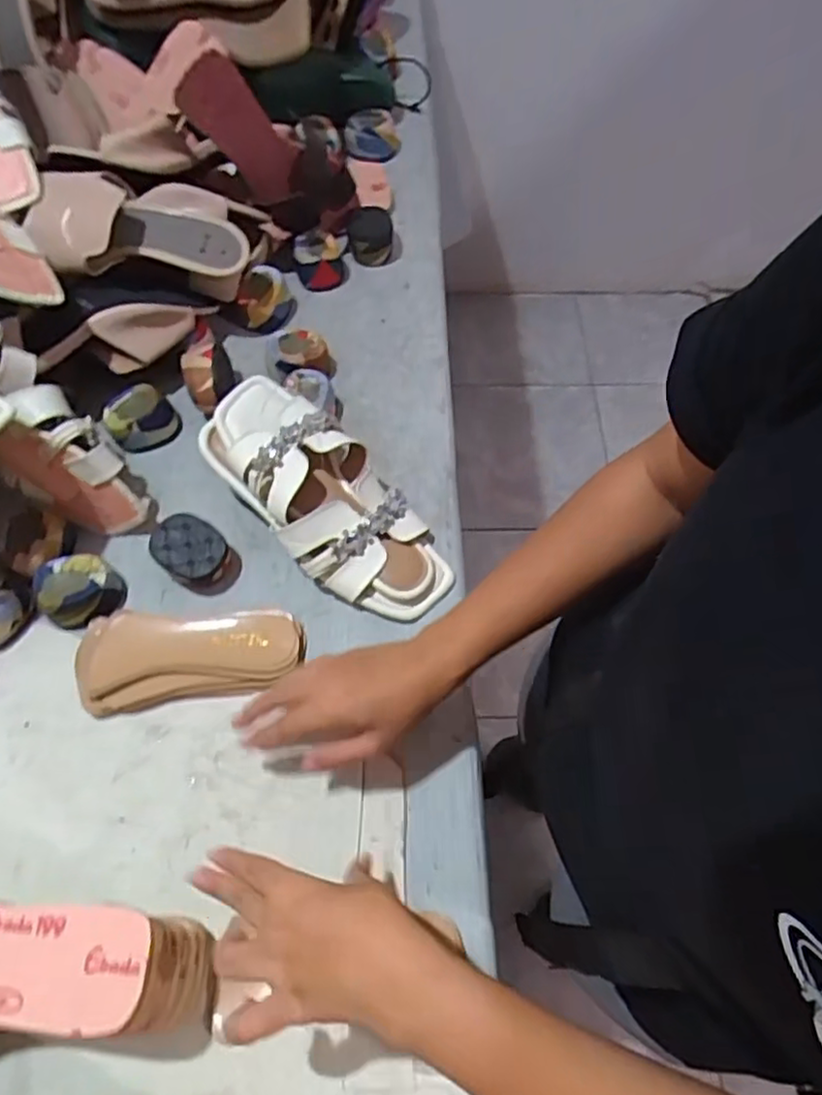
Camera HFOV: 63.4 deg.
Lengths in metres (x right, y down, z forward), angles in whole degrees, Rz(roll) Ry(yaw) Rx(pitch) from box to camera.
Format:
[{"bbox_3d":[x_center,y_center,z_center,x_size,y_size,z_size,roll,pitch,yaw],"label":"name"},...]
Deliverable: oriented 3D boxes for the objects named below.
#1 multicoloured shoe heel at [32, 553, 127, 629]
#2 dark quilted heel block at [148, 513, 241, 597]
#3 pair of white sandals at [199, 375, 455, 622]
[{"bbox_3d":[-0.270,0.033,0.540,0.058,0.030,0.048,-23,65,-11],"label":"multicoloured shoe heel"},{"bbox_3d":[-0.179,0.006,0.552,0.064,0.036,0.048,30,67,14],"label":"dark quilted heel block"},{"bbox_3d":[-0.070,-0.041,0.557,0.248,0.061,0.108,45,70,3],"label":"pair of white sandals"}]

